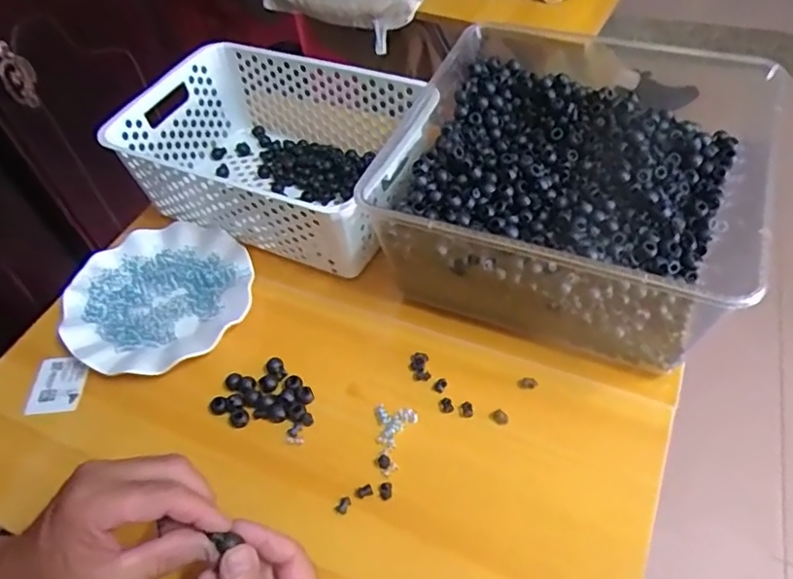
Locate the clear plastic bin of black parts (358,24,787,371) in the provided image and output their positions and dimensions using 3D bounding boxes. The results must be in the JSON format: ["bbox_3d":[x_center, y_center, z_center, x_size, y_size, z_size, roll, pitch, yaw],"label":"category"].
[{"bbox_3d":[0.150,-0.085,0.553,0.302,0.141,0.274,19,55,20],"label":"clear plastic bin of black parts"}]

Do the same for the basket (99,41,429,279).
[{"bbox_3d":[-0.130,-0.148,0.649,0.305,0.110,0.209,17,55,18],"label":"basket"}]

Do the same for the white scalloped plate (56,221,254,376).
[{"bbox_3d":[-0.235,0.007,0.595,0.175,0.024,0.179,-3,51,4],"label":"white scalloped plate"}]

